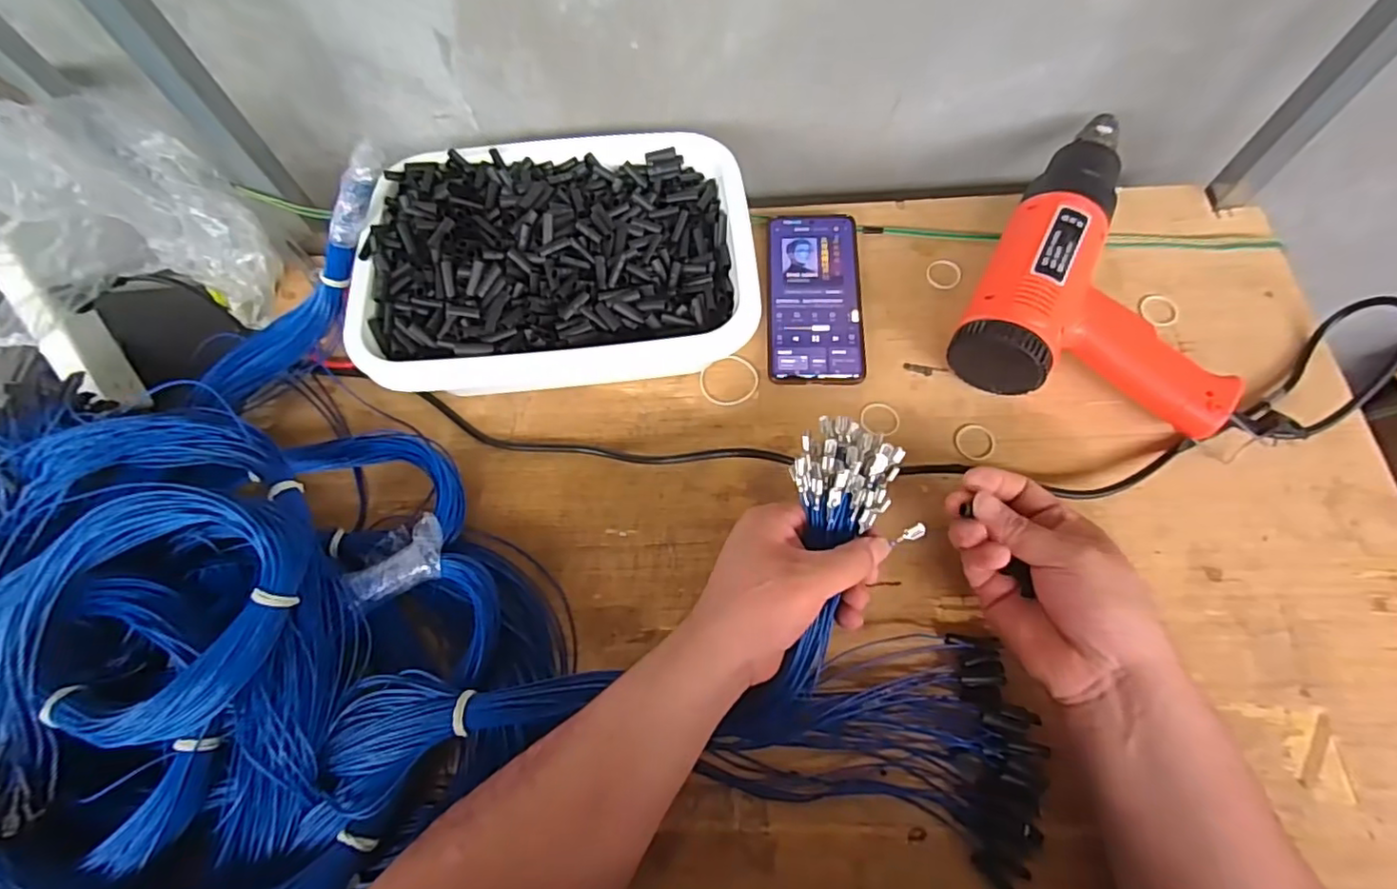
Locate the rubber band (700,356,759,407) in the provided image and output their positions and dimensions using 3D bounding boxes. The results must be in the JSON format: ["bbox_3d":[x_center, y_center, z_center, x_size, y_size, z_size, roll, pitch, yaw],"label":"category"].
[{"bbox_3d":[0.025,-0.051,0.502,0.045,0.005,0.040,-18,66,-5],"label":"rubber band"}]

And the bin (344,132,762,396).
[{"bbox_3d":[-0.106,-0.135,0.495,0.282,0.099,0.211,-4,64,0],"label":"bin"}]

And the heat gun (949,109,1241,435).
[{"bbox_3d":[0.332,-0.135,0.484,0.187,0.072,0.273,27,70,14],"label":"heat gun"}]

